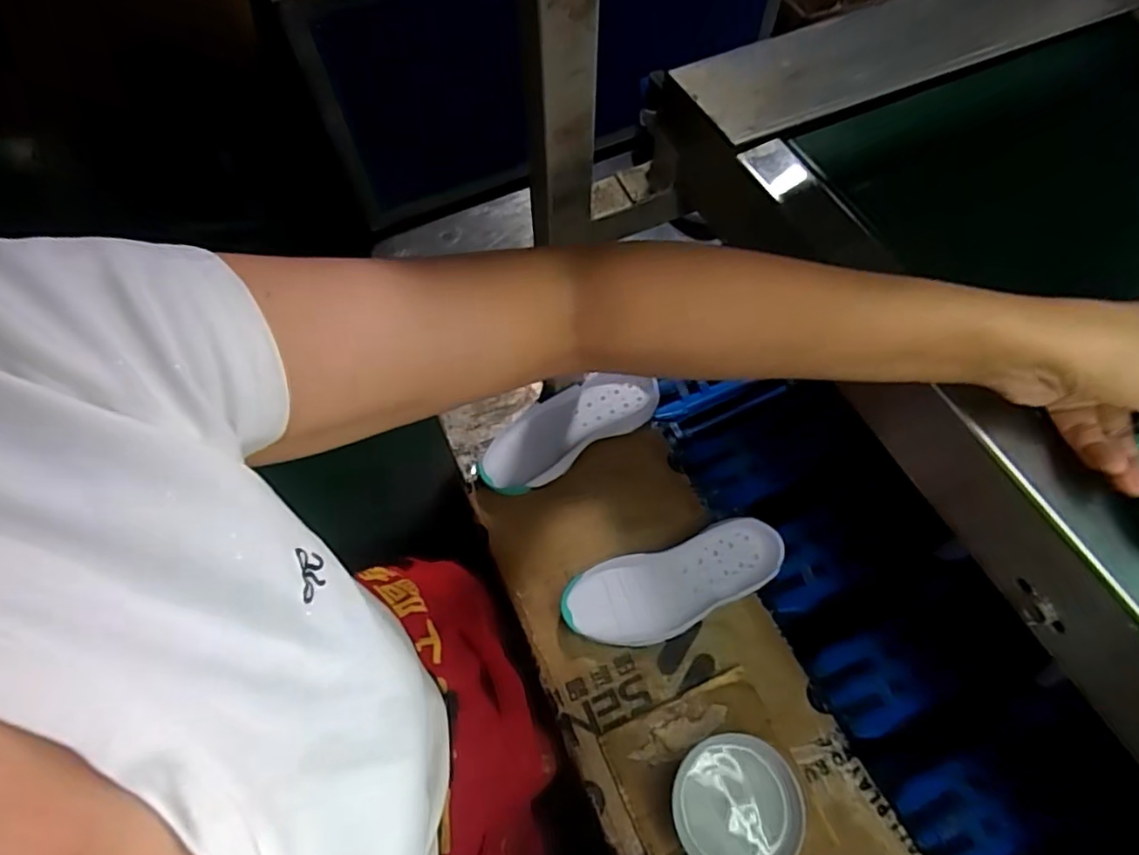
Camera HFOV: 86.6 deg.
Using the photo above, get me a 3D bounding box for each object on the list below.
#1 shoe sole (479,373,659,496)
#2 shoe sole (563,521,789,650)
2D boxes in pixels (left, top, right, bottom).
[{"bbox_3d":[-0.003,0.003,0.740,0.227,0.034,0.095,-28,67,-12],"label":"shoe sole"},{"bbox_3d":[0.111,0.170,0.645,0.236,0.041,0.093,-18,65,-8],"label":"shoe sole"}]

